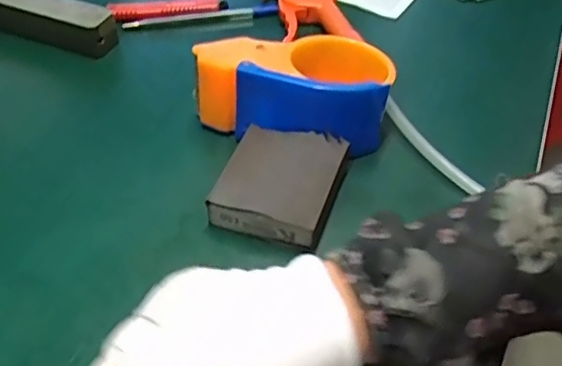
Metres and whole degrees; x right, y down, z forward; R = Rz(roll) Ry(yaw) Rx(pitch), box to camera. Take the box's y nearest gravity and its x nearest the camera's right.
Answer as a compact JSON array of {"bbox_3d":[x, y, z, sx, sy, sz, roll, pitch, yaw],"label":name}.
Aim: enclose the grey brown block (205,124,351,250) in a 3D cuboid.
[{"bbox_3d":[0.000,0.000,0.379,0.070,0.027,0.079,15,47,12],"label":"grey brown block"}]

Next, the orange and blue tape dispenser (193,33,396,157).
[{"bbox_3d":[0.012,-0.065,0.421,0.128,0.067,0.083,17,48,14],"label":"orange and blue tape dispenser"}]

